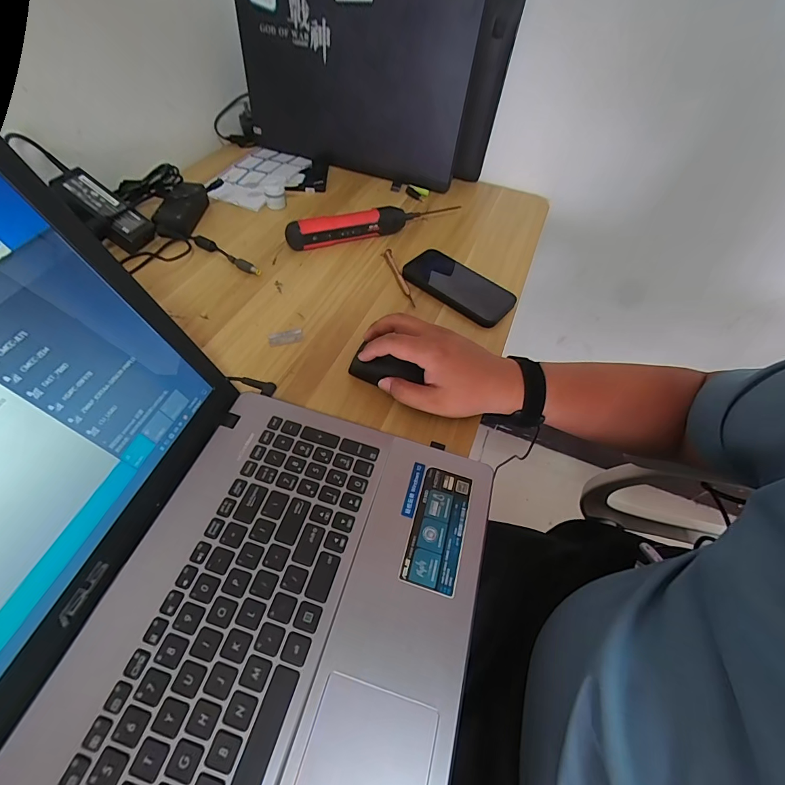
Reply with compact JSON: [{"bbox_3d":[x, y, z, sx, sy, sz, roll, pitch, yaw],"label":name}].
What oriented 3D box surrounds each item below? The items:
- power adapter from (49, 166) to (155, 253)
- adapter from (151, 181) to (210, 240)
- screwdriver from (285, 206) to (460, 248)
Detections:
[{"bbox_3d":[-0.375,-0.235,0.486,0.115,0.026,0.055,42,54,-18],"label":"power adapter"},{"bbox_3d":[-0.306,-0.263,0.551,0.049,0.031,0.111,3,54,-3],"label":"adapter"},{"bbox_3d":[-0.025,-0.250,0.558,0.258,0.037,0.030,-17,57,-16],"label":"screwdriver"}]

